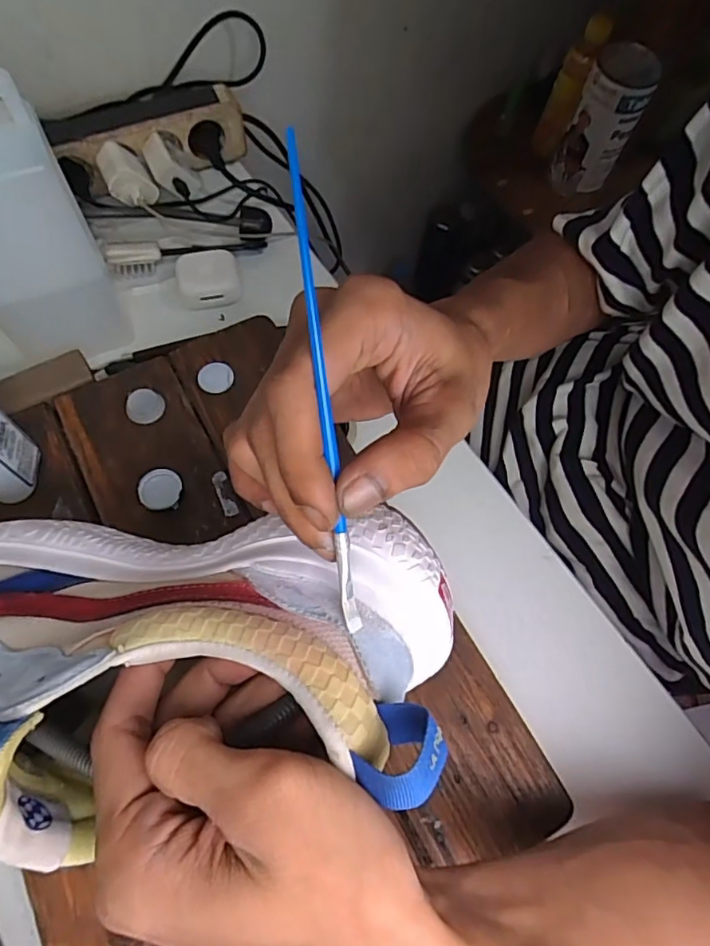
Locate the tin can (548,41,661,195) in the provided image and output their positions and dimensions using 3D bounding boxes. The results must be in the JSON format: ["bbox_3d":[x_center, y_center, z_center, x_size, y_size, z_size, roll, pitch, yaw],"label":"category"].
[{"bbox_3d":[0.343,-0.482,0.772,0.082,0.161,0.077,1,66,-3],"label":"tin can"}]

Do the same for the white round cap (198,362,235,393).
[{"bbox_3d":[-0.108,-0.075,0.429,0.027,0.004,0.026,1,66,-3],"label":"white round cap"}]

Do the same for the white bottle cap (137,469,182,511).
[{"bbox_3d":[-0.134,0.012,0.385,0.028,0.008,0.028,1,66,-3],"label":"white bottle cap"}]

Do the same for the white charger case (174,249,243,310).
[{"bbox_3d":[-0.132,-0.174,0.498,0.052,0.025,0.044,-13,68,-9],"label":"white charger case"}]

